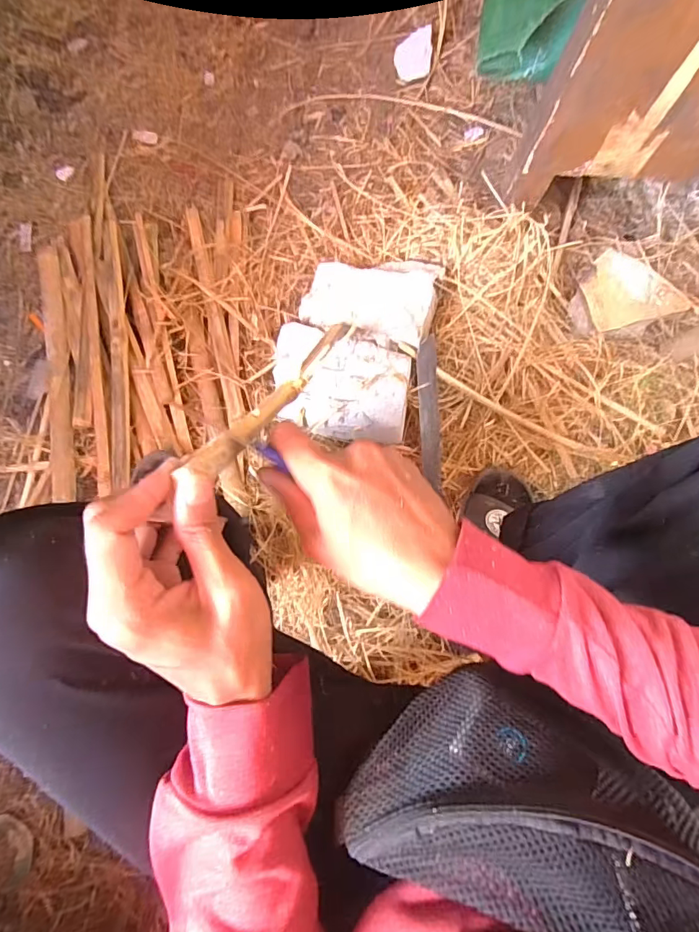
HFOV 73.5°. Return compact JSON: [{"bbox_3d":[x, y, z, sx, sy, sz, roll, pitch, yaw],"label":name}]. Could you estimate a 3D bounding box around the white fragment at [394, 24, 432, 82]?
[{"bbox_3d":[0.117,-0.752,0.858,0.067,0.011,0.092,-2,90,14],"label":"white fragment"}]

